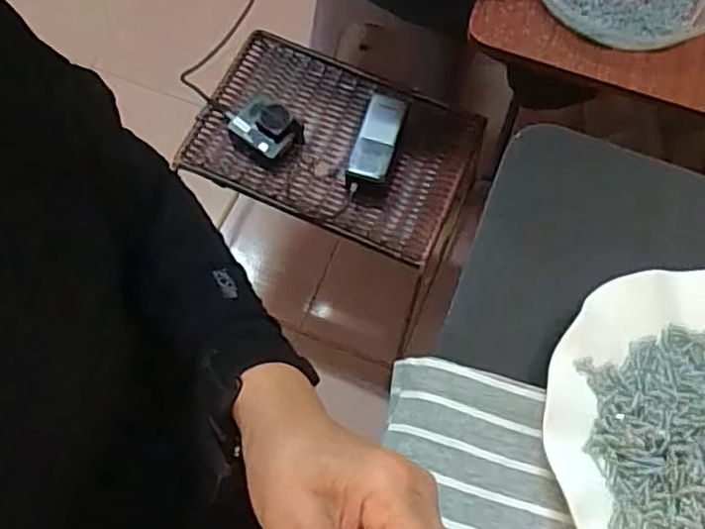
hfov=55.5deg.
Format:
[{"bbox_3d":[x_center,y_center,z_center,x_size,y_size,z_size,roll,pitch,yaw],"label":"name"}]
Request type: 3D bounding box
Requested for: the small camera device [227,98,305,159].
[{"bbox_3d":[-0.118,-0.187,0.901,0.094,0.050,0.075,39,72,13],"label":"small camera device"}]

